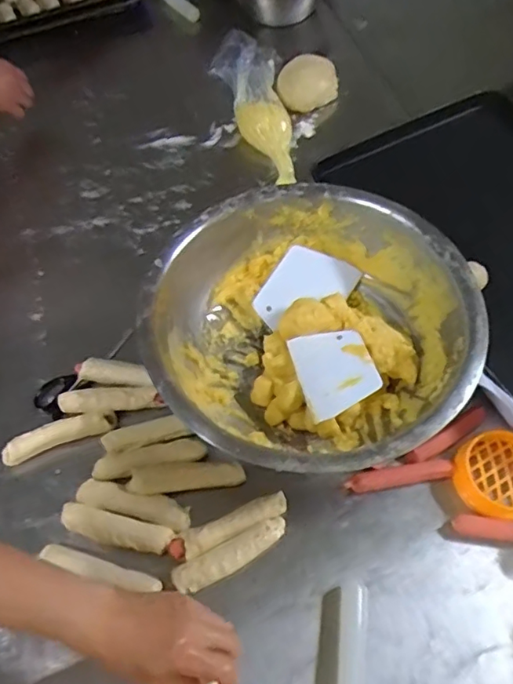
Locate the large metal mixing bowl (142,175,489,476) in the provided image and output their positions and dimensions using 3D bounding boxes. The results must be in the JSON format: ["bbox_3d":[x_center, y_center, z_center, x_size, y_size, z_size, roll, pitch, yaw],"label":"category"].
[{"bbox_3d":[0.063,-0.021,0.667,0.376,0.093,0.376,0,61,0],"label":"large metal mixing bowl"}]

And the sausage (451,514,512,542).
[{"bbox_3d":[0.274,0.206,0.596,0.111,0.018,0.021,9,61,5],"label":"sausage"}]

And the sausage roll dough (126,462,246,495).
[{"bbox_3d":[-0.079,0.151,0.614,0.125,0.020,0.031,-8,61,-4],"label":"sausage roll dough"}]

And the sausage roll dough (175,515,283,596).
[{"bbox_3d":[-0.025,0.227,0.580,0.127,0.023,0.031,-24,63,-12],"label":"sausage roll dough"}]

